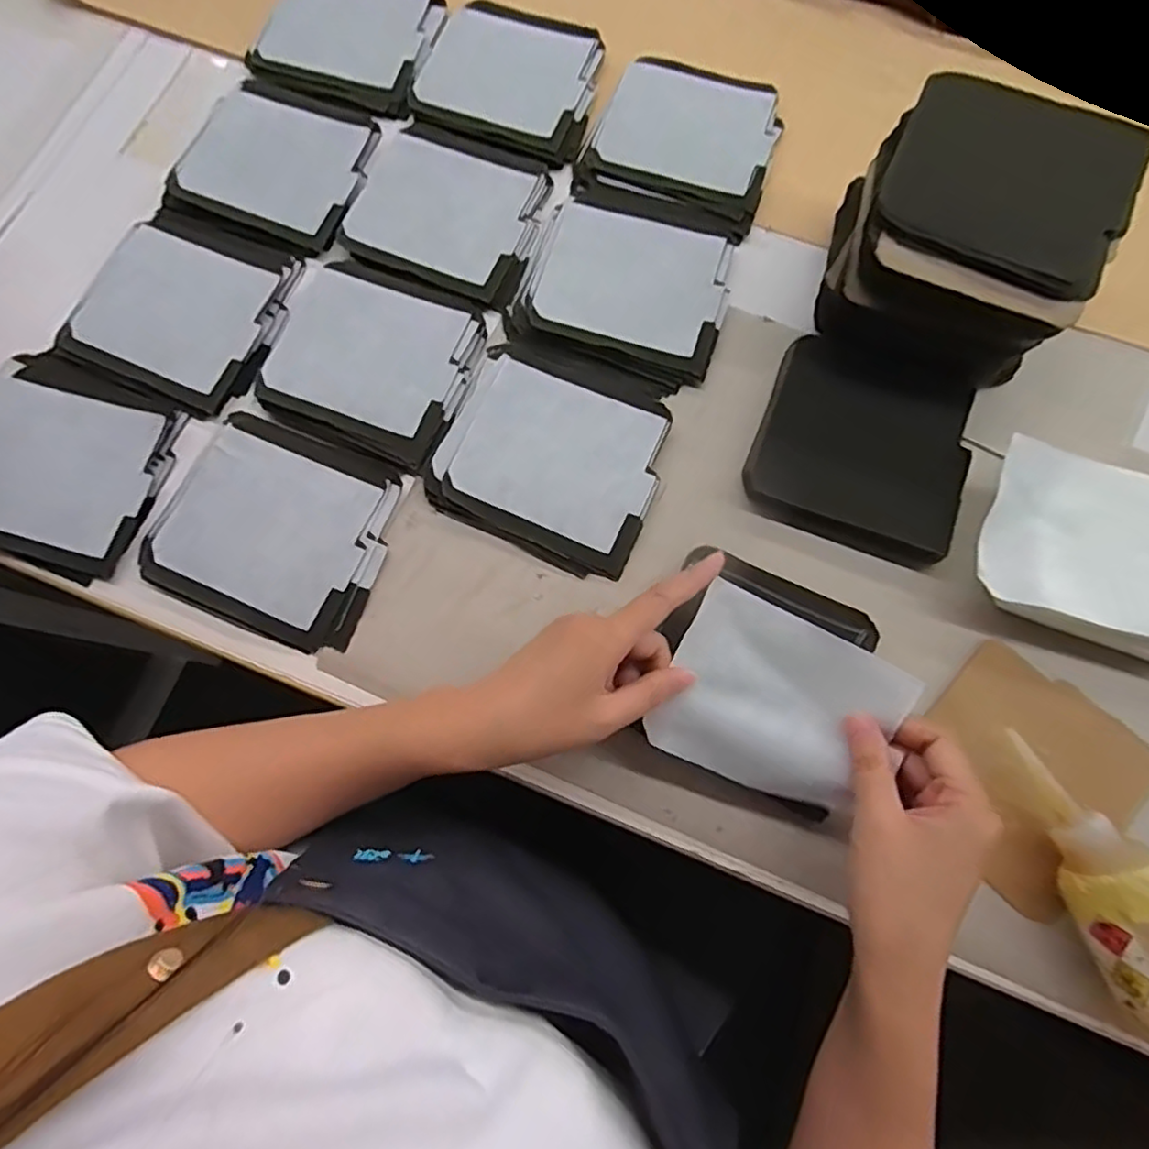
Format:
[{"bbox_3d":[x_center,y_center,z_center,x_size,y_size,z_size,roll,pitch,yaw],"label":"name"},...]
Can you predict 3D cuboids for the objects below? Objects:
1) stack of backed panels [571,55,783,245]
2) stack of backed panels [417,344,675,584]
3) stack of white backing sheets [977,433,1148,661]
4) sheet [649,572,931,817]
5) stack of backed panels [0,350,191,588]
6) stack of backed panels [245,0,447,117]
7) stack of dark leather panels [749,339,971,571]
[{"bbox_3d":[0.089,-0.349,0.517,0.145,0.014,0.152,22,78,6],"label":"stack of backed panels"},{"bbox_3d":[-0.016,-0.083,0.448,0.152,0.010,0.136,23,78,6],"label":"stack of backed panels"},{"bbox_3d":[0.340,-0.010,0.409,0.165,0.039,0.115,14,78,5],"label":"stack of white backing sheets"},{"bbox_3d":[0.114,0.073,0.361,0.118,0.037,0.100,27,79,7],"label":"sheet"},{"bbox_3d":[-0.362,-0.080,0.442,0.152,0.022,0.138,20,78,6],"label":"stack of backed panels"},{"bbox_3d":[-0.190,-0.467,0.544,0.143,0.014,0.131,19,78,6],"label":"stack of backed panels"},{"bbox_3d":[0.200,-0.088,0.442,0.138,0.020,0.129,22,78,6],"label":"stack of dark leather panels"}]

